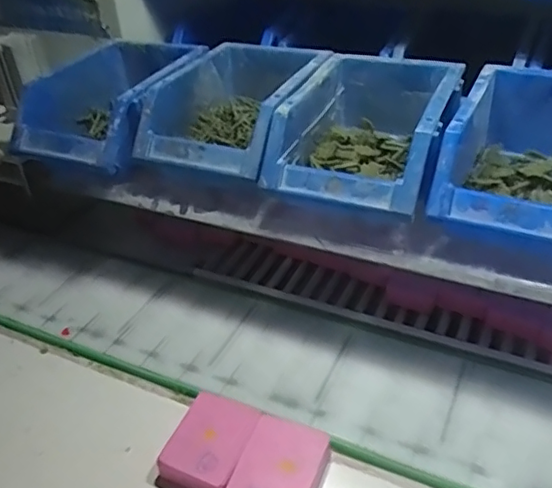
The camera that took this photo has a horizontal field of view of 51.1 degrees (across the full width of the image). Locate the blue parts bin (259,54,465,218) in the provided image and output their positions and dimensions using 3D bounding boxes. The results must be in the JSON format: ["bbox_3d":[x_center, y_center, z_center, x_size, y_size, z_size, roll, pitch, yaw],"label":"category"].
[{"bbox_3d":[0.082,-0.093,0.493,0.121,0.084,0.190,14,39,22],"label":"blue parts bin"}]

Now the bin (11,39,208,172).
[{"bbox_3d":[-0.156,-0.137,0.563,0.126,0.068,0.174,13,39,21],"label":"bin"}]

